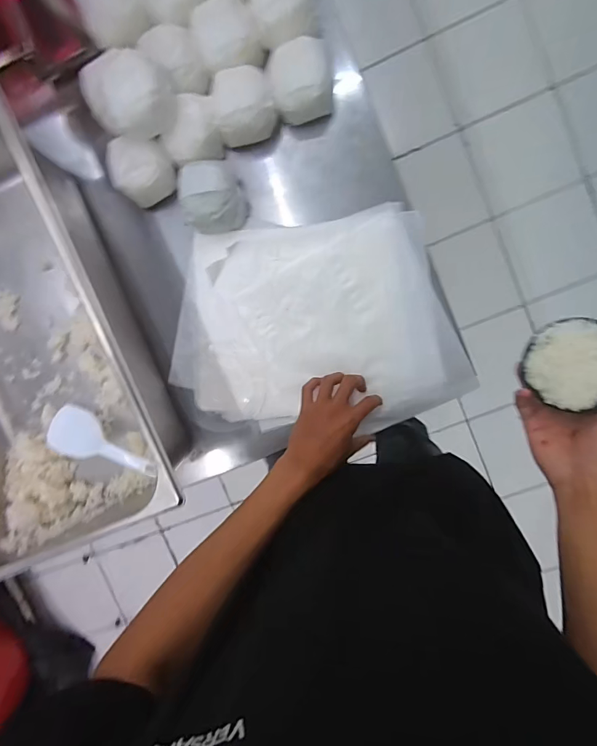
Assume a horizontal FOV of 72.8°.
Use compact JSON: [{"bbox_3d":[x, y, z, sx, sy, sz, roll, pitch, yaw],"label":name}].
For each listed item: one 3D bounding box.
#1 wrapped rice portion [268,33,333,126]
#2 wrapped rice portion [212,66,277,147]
[{"bbox_3d":[0.003,-0.365,0.507,0.074,0.051,0.075,1,96,6],"label":"wrapped rice portion"},{"bbox_3d":[-0.069,-0.341,0.519,0.074,0.041,0.081,1,96,6],"label":"wrapped rice portion"}]

